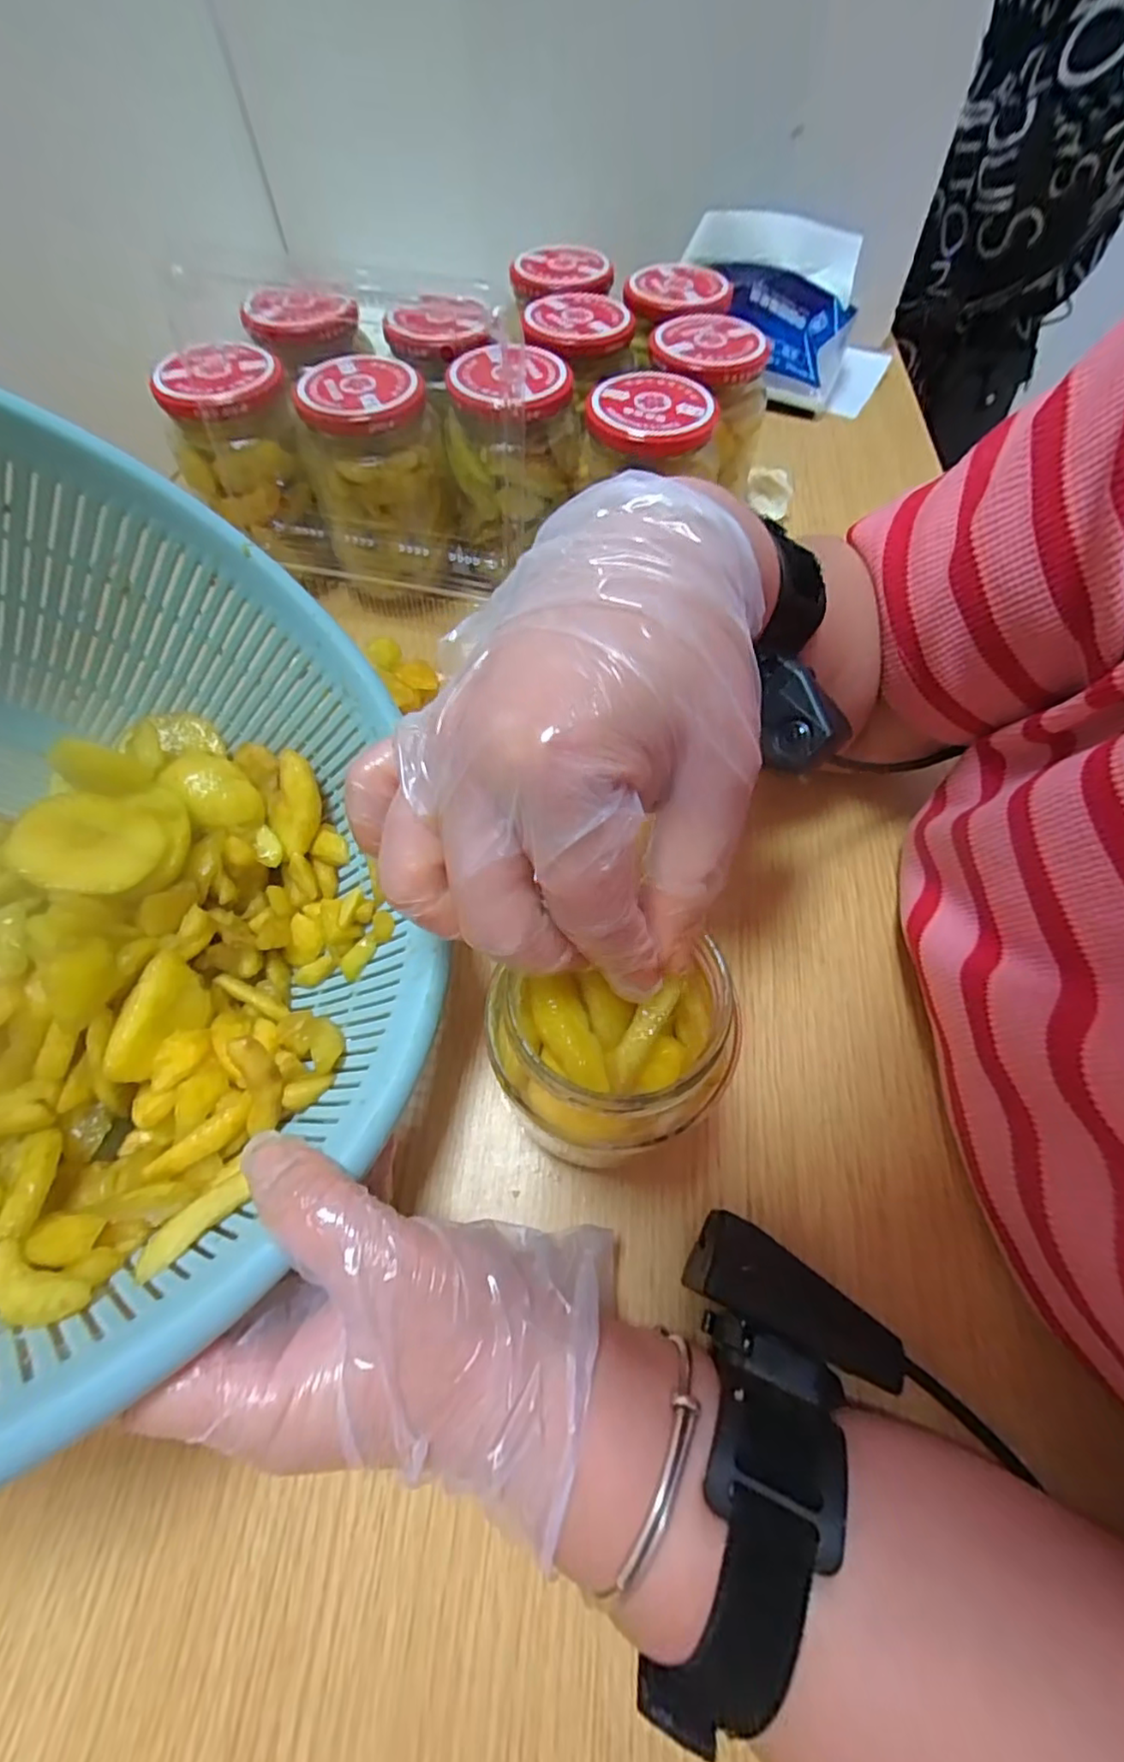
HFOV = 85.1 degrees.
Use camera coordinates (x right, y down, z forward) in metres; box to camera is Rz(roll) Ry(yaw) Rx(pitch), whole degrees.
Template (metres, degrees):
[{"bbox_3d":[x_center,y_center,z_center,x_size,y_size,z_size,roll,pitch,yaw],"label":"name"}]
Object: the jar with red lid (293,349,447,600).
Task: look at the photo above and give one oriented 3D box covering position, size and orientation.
[{"bbox_3d":[-0.105,-0.235,0.368,0.082,0.103,0.091,-14,62,-8],"label":"jar with red lid"}]

